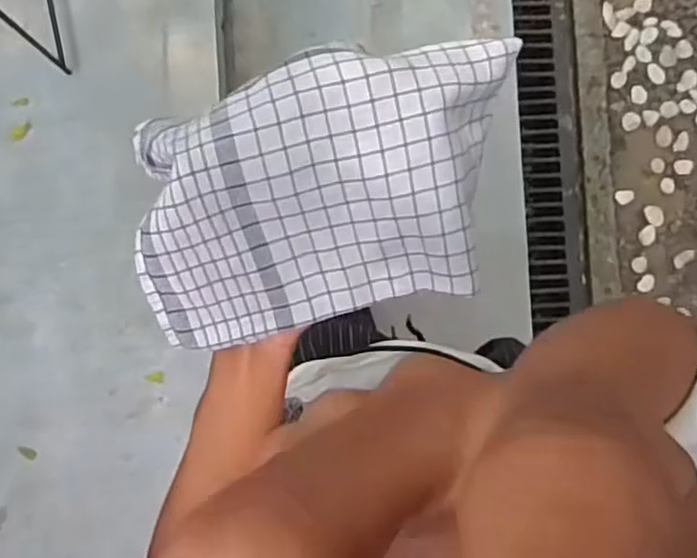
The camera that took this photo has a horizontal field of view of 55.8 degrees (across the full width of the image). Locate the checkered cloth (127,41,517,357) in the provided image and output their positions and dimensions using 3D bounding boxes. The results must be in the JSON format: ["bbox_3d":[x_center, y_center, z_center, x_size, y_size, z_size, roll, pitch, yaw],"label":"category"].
[{"bbox_3d":[-0.013,-0.051,0.389,0.225,0.057,0.146,-12,89,-4],"label":"checkered cloth"}]

